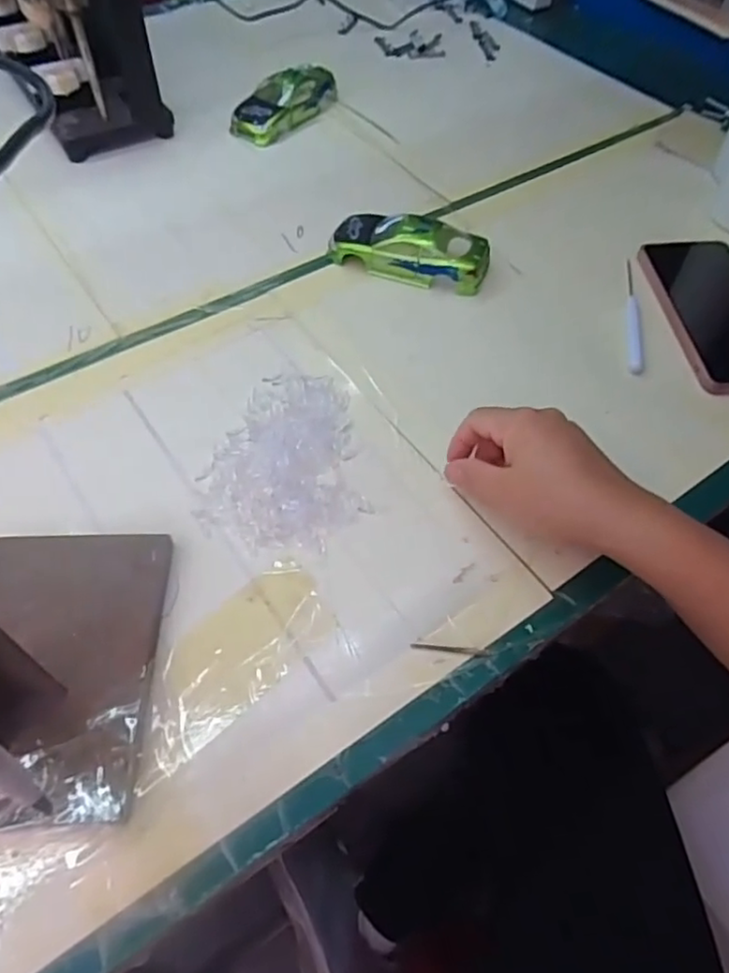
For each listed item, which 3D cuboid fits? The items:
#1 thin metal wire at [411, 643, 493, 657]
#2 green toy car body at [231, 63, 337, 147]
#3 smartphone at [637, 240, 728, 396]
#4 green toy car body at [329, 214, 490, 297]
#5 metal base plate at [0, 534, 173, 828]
[{"bbox_3d":[0.047,0.087,0.346,0.043,0.004,0.004,6,55,2],"label":"thin metal wire"},{"bbox_3d":[-0.081,-0.394,0.661,0.058,0.037,0.127,34,60,19],"label":"green toy car body"},{"bbox_3d":[0.276,-0.138,0.502,0.084,0.007,0.175,-1,55,-3],"label":"smartphone"},{"bbox_3d":[0.037,-0.195,0.522,0.126,0.036,0.052,14,56,7],"label":"green toy car body"},{"bbox_3d":[-0.155,0.089,0.323,0.093,0.006,0.146,6,53,-12],"label":"metal base plate"}]

